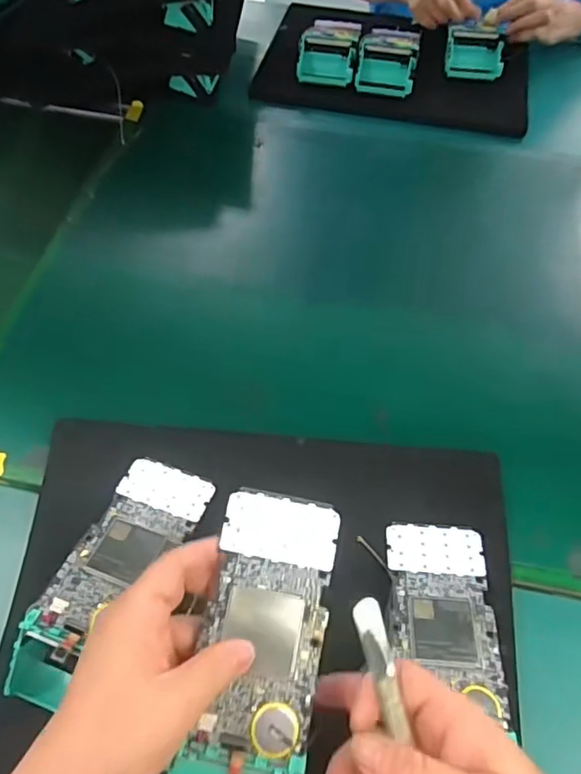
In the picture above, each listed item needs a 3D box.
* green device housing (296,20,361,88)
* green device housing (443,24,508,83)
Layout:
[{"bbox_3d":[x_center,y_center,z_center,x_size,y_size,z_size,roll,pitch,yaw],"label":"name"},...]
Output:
[{"bbox_3d":[0.048,-0.426,0.715,0.075,0.045,0.063,9,60,5],"label":"green device housing"},{"bbox_3d":[0.238,-0.431,0.724,0.070,0.033,0.051,6,60,3],"label":"green device housing"}]

